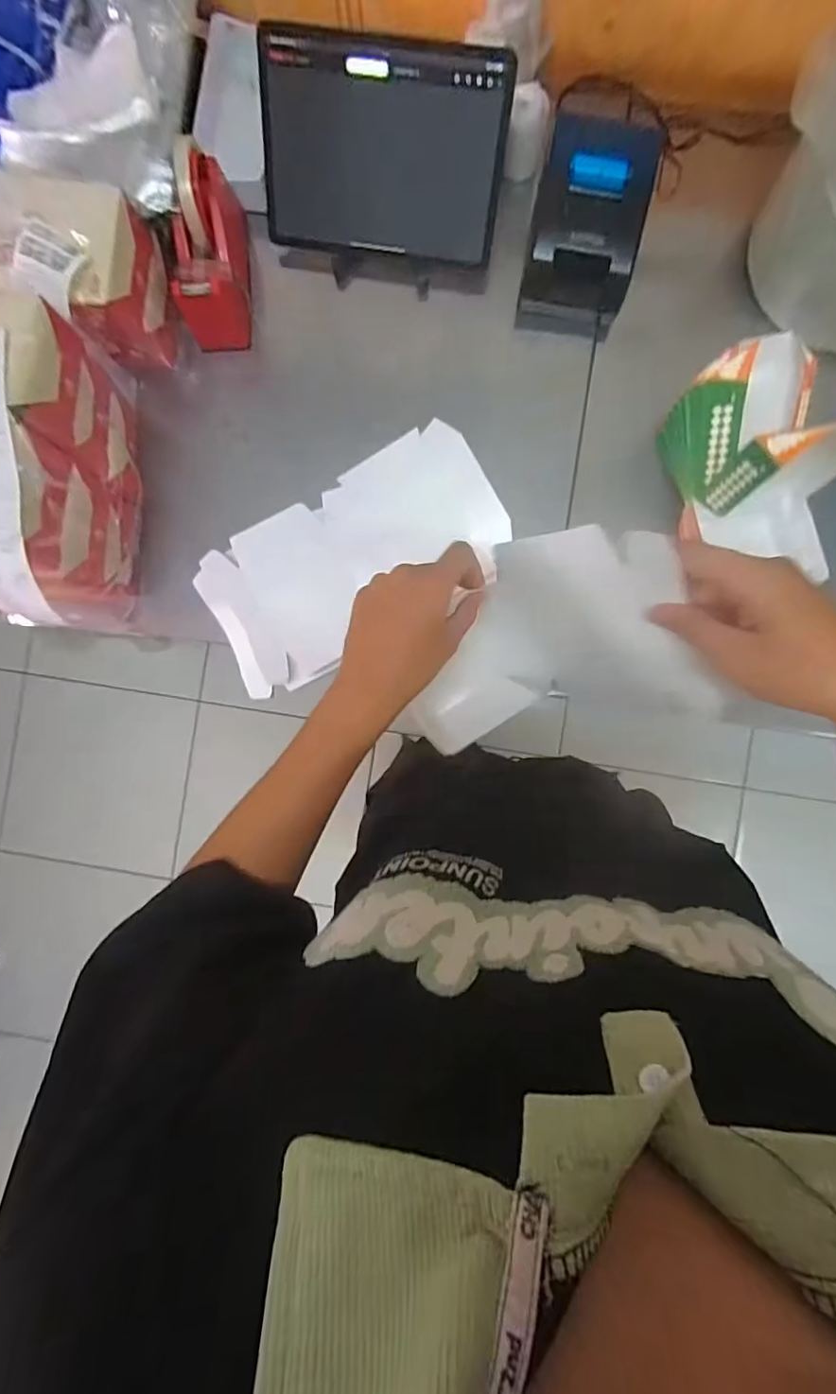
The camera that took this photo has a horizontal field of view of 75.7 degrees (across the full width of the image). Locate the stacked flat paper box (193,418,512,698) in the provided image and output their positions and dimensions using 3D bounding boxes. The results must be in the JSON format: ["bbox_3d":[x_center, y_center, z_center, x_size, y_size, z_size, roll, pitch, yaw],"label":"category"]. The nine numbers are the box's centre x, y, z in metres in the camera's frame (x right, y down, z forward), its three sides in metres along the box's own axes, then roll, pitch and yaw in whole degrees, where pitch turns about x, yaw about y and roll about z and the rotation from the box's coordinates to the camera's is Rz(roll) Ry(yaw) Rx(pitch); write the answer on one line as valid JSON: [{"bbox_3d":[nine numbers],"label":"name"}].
[{"bbox_3d":[-0.072,-0.153,0.600,0.335,0.032,0.181,-27,89,1],"label":"stacked flat paper box"}]

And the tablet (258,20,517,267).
[{"bbox_3d":[-0.035,-0.555,0.551,0.242,0.157,0.014,7,45,0],"label":"tablet"}]

